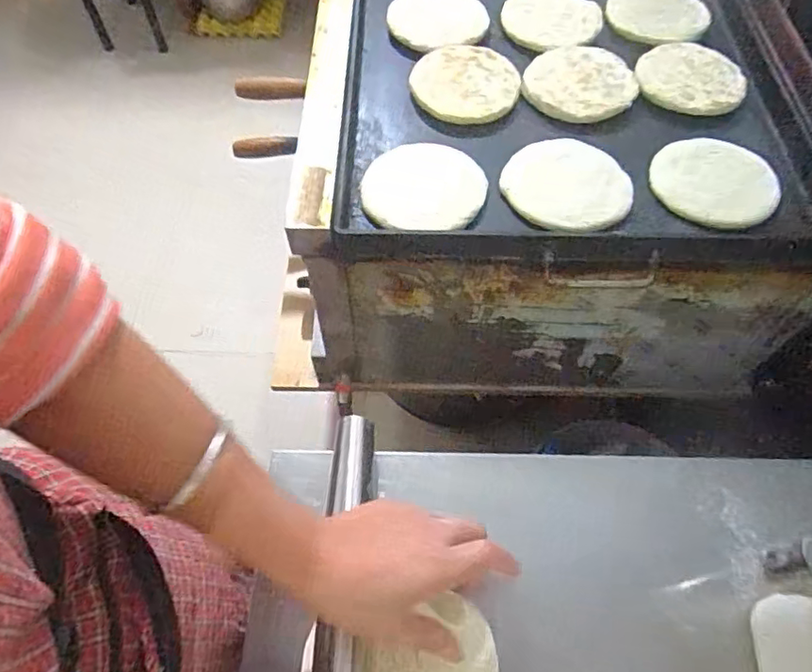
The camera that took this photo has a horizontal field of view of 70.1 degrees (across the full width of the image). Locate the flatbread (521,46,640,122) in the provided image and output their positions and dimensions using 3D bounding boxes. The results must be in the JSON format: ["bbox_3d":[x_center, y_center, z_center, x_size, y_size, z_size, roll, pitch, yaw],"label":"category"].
[{"bbox_3d":[0.207,-0.302,0.684,0.126,0.013,0.126,0,60,0],"label":"flatbread"}]

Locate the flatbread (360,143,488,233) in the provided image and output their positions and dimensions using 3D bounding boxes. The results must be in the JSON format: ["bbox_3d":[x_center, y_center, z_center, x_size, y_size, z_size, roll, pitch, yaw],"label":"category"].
[{"bbox_3d":[0.018,-0.156,0.599,0.122,0.012,0.125,0,60,0],"label":"flatbread"}]

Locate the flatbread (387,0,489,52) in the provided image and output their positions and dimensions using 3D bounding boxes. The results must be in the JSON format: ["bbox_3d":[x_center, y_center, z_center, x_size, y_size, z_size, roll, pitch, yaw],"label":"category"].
[{"bbox_3d":[0.037,-0.410,0.743,0.115,0.020,0.128,-29,64,-16],"label":"flatbread"}]

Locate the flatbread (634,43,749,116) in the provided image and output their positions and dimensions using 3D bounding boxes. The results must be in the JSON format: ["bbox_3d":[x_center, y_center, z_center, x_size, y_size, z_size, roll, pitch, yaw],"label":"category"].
[{"bbox_3d":[0.340,-0.311,0.689,0.124,0.015,0.123,18,61,10],"label":"flatbread"}]

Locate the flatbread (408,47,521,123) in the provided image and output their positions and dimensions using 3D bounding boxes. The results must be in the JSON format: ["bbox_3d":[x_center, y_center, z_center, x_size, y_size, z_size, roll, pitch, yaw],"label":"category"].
[{"bbox_3d":[0.069,-0.299,0.682,0.123,0.016,0.123,7,60,4],"label":"flatbread"}]

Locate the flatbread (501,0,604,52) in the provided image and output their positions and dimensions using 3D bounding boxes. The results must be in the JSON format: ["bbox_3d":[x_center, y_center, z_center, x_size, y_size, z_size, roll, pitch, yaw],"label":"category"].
[{"bbox_3d":[0.186,-0.413,0.753,0.127,0.018,0.127,0,60,0],"label":"flatbread"}]

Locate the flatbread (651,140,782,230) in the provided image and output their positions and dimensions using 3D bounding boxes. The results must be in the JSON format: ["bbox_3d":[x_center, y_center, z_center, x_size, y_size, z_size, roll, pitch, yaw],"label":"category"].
[{"bbox_3d":[0.328,-0.166,0.615,0.125,0.016,0.119,0,60,0],"label":"flatbread"}]

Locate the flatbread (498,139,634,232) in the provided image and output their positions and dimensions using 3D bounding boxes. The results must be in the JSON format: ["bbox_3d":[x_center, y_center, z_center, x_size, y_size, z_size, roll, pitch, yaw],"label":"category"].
[{"bbox_3d":[0.168,-0.160,0.606,0.124,0.011,0.129,0,60,0],"label":"flatbread"}]

